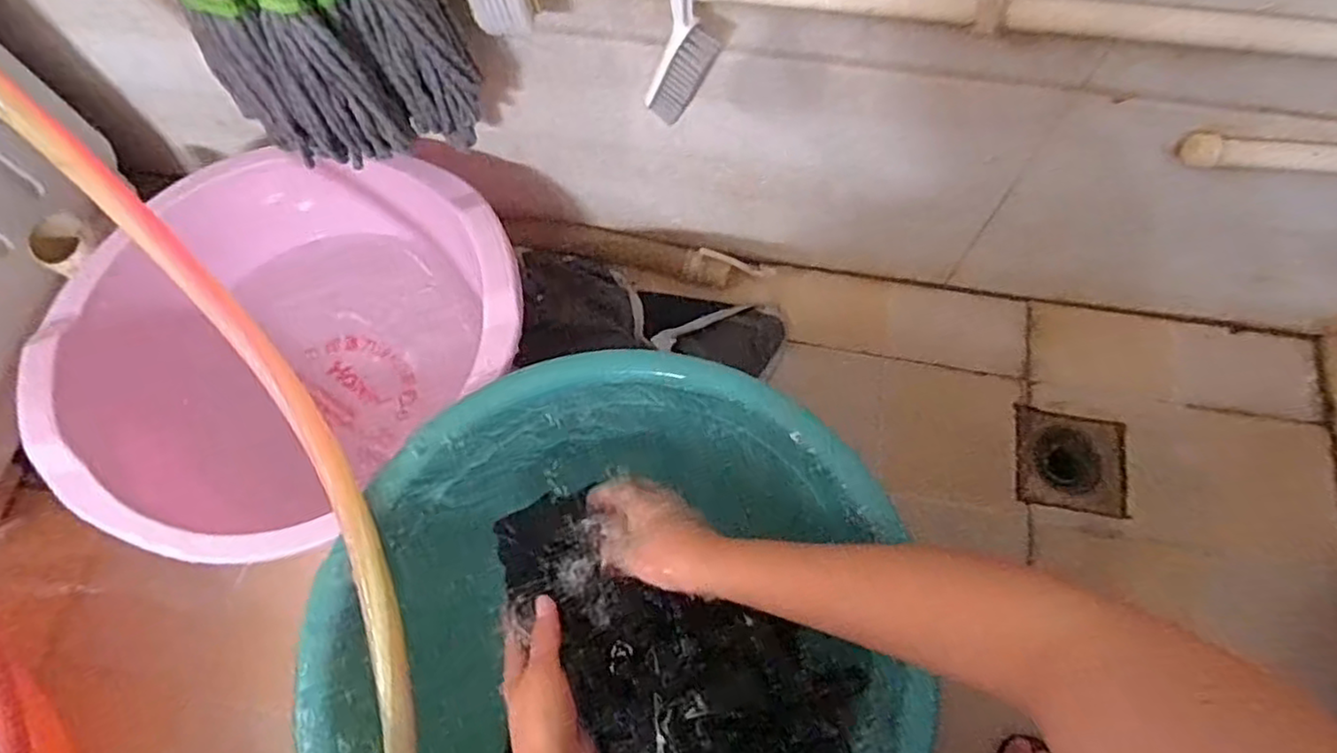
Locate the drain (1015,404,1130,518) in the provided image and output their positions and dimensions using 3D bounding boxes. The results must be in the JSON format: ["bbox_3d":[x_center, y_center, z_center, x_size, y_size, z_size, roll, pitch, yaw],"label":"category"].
[{"bbox_3d":[0.419,0.088,0.717,0.117,0.015,0.099,8,69,4],"label":"drain"}]

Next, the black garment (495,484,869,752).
[{"bbox_3d":[0.001,0.186,0.483,0.241,0.031,0.207,-3,69,0],"label":"black garment"}]

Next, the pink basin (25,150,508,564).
[{"bbox_3d":[-0.345,-0.034,0.665,0.393,0.178,0.356,-37,73,-12],"label":"pink basin"}]

